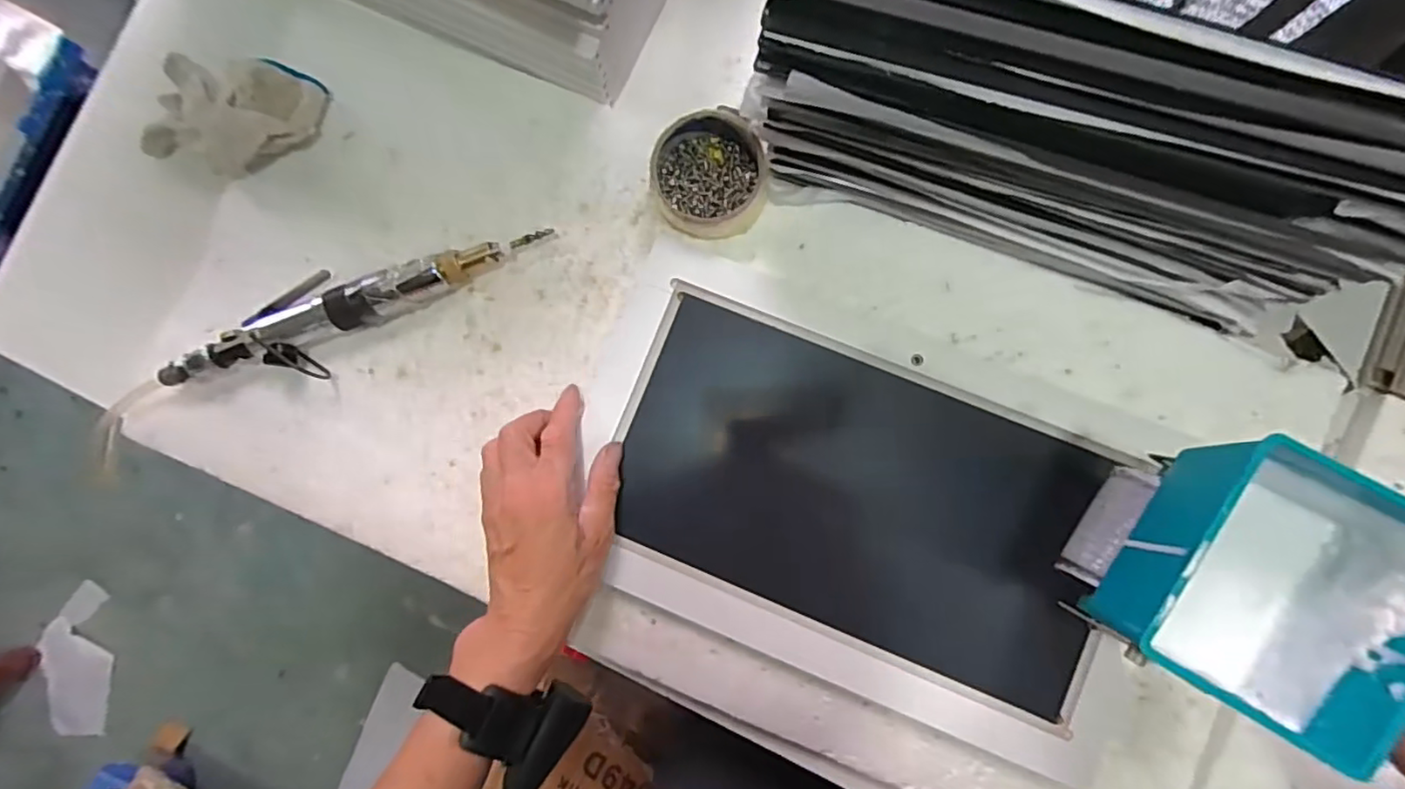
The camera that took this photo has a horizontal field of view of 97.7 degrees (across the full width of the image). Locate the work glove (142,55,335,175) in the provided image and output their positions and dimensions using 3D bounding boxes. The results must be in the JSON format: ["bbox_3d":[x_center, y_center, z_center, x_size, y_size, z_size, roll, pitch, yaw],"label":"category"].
[{"bbox_3d":[-0.382,-0.229,0.481,0.150,0.046,0.101,21,87,5],"label":"work glove"}]

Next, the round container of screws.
[{"bbox_3d":[0.006,-0.162,0.454,0.081,0.030,0.082,0,89,5],"label":"round container of screws"}]

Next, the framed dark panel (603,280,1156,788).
[{"bbox_3d":[0.118,0.092,0.443,0.378,0.023,0.230,21,90,7],"label":"framed dark panel"}]

